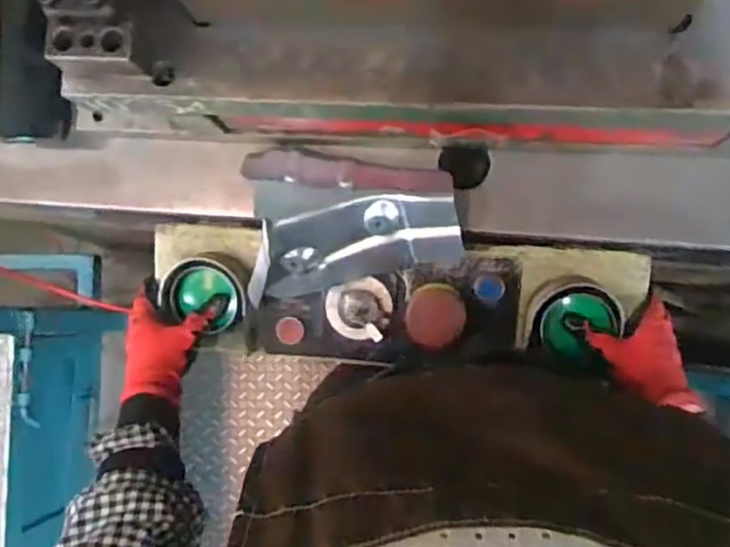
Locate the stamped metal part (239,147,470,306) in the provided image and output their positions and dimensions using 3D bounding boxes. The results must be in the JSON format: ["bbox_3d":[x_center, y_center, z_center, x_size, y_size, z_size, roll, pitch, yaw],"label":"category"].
[{"bbox_3d":[-0.010,-0.045,0.635,0.202,0.086,0.141,1,88,7],"label":"stamped metal part"}]

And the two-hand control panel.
[{"bbox_3d":[0.028,0.024,0.663,0.480,0.097,0.129,2,88,7],"label":"two-hand control panel"}]

